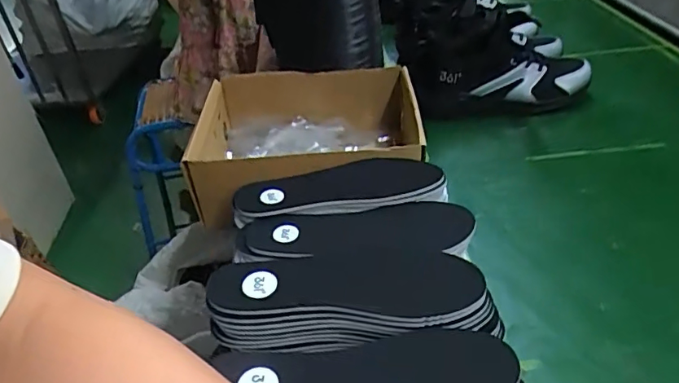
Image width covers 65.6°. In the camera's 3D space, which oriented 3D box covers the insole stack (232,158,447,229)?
[{"bbox_3d":[0.000,-0.003,0.537,0.210,0.020,0.068,-7,36,-1],"label":"insole stack"}]

